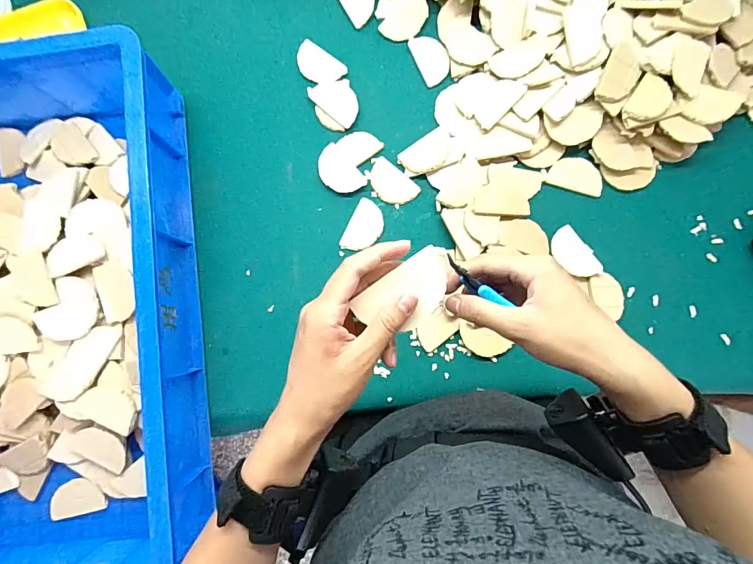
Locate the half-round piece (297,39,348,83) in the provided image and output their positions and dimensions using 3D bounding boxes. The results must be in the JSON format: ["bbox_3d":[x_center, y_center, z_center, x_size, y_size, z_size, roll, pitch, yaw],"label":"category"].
[{"bbox_3d":[-0.079,-0.295,0.533,0.068,0.005,0.045,39,88,6],"label":"half-round piece"}]

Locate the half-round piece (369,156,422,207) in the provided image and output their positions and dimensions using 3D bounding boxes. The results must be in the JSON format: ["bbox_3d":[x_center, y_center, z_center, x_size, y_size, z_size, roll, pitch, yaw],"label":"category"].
[{"bbox_3d":[0.018,-0.130,0.520,0.072,0.004,0.042,43,88,6],"label":"half-round piece"}]

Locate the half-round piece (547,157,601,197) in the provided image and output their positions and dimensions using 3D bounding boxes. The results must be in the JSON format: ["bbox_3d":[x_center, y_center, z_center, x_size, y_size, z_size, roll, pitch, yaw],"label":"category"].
[{"bbox_3d":[0.260,-0.139,0.507,0.068,0.004,0.041,20,86,4],"label":"half-round piece"}]

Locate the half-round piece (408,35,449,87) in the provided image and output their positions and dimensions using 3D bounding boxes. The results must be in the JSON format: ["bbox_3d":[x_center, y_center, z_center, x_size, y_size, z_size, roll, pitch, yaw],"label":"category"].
[{"bbox_3d":[0.075,-0.303,0.531,0.040,0.008,0.070,-22,84,0],"label":"half-round piece"}]

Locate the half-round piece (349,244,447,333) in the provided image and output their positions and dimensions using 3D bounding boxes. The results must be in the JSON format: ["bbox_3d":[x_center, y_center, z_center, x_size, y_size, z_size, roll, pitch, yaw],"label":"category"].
[{"bbox_3d":[0.023,0.010,0.274,0.073,0.004,0.041,-35,100,1],"label":"half-round piece"}]

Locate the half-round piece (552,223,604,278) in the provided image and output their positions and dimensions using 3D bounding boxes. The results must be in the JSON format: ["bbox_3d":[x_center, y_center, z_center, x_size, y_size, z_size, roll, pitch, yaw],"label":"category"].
[{"bbox_3d":[0.252,-0.036,0.495,0.040,0.011,0.069,-42,84,-2],"label":"half-round piece"}]

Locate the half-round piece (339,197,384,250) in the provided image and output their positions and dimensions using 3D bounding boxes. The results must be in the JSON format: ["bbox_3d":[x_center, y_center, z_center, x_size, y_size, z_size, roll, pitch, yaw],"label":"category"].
[{"bbox_3d":[-0.015,-0.072,0.516,0.042,0.005,0.070,23,86,5],"label":"half-round piece"}]

